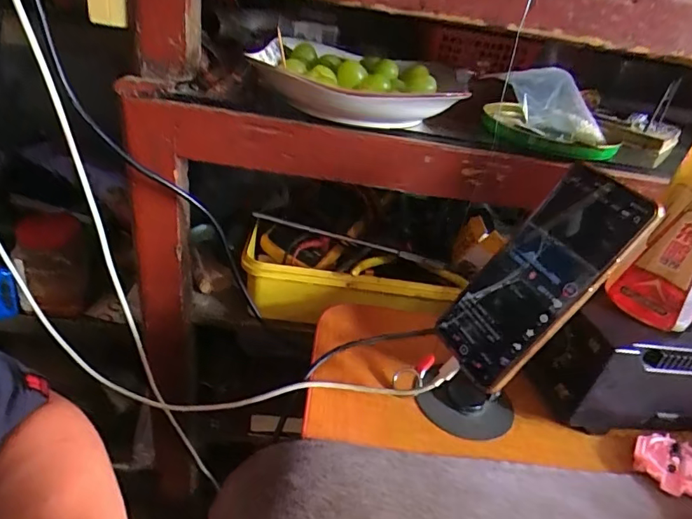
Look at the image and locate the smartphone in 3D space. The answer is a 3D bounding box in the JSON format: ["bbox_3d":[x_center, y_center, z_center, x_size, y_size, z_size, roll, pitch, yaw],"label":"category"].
[{"bbox_3d":[0.134,0.012,0.346,0.016,0.164,0.076,29,17,-32],"label":"smartphone"}]

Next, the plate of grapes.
[{"bbox_3d":[0.007,-0.160,0.444,0.165,0.045,0.179,6,31,-7],"label":"plate of grapes"}]

